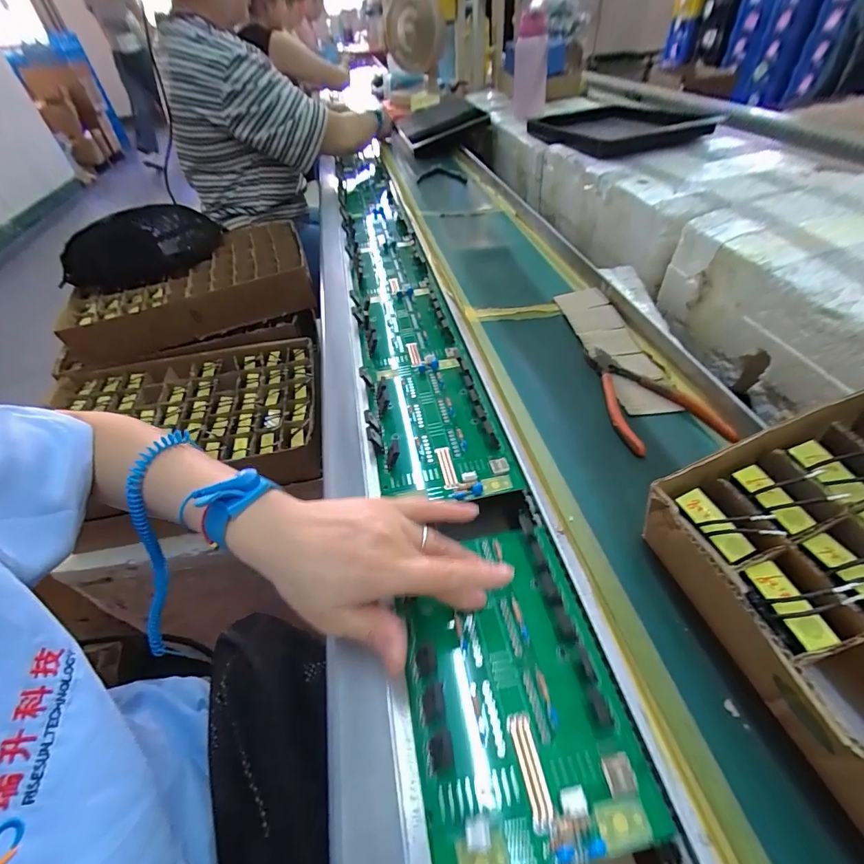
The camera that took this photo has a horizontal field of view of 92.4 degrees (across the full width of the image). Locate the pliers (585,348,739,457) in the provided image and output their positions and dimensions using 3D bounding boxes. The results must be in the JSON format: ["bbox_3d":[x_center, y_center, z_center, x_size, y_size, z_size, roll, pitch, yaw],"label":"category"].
[{"bbox_3d":[0.217,-0.040,0.410,0.110,0.010,0.144,-9,46,-3],"label":"pliers"}]

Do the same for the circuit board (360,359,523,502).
[{"bbox_3d":[-0.004,-0.014,0.407,0.115,0.031,0.192,-13,46,-6],"label":"circuit board"}]

